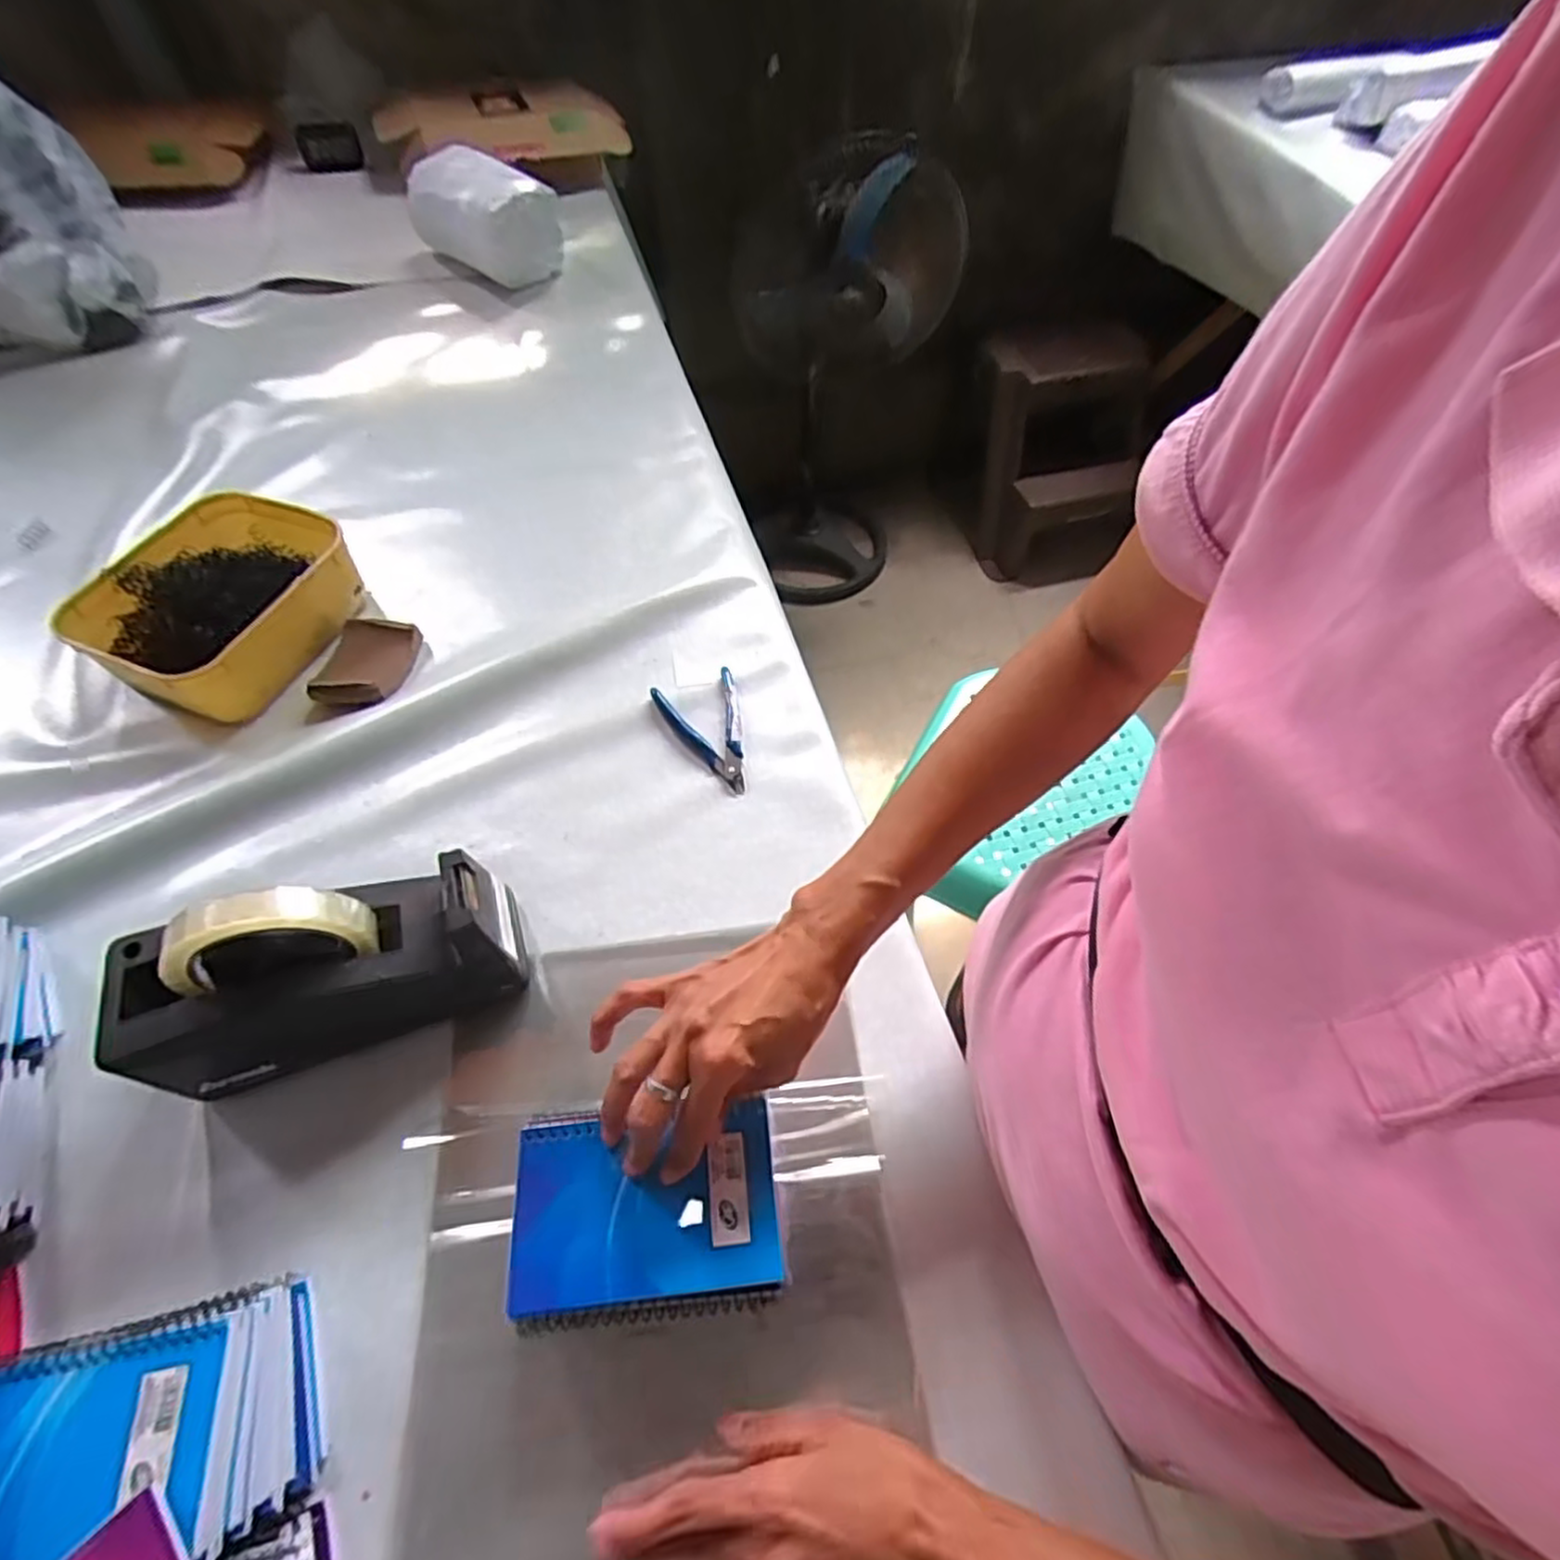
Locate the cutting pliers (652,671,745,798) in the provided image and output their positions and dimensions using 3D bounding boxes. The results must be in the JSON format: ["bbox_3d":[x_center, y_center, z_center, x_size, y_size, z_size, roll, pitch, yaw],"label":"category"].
[{"bbox_3d":[-0.050,-0.041,0.599,0.068,0.010,0.114,-24,59,-13],"label":"cutting pliers"}]

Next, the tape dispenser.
[{"bbox_3d":[-0.270,0.109,0.442,0.205,0.131,0.077,-18,58,-10],"label":"tape dispenser"}]

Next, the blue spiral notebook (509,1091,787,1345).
[{"bbox_3d":[-0.068,0.217,0.379,0.131,0.014,0.095,-6,56,-2],"label":"blue spiral notebook"}]

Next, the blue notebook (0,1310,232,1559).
[{"bbox_3d":[-0.311,0.288,0.313,0.134,0.012,0.083,-12,57,-6],"label":"blue notebook"}]

